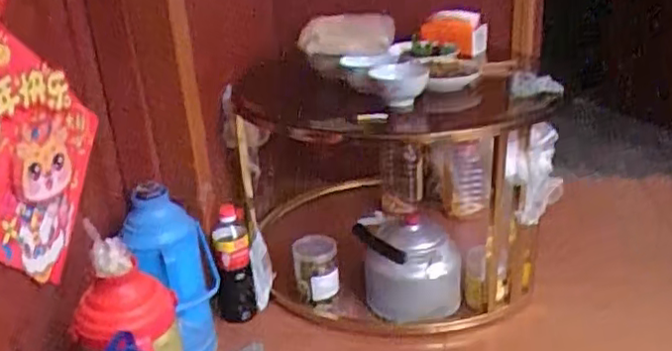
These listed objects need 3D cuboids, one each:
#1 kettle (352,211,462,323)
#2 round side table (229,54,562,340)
[{"bbox_3d":[0.162,0.189,1.418,0.215,0.222,0.184,1,24,9],"label":"kettle"},{"bbox_3d":[0.103,0.001,1.528,0.622,0.517,0.674,-6,23,-7],"label":"round side table"}]

